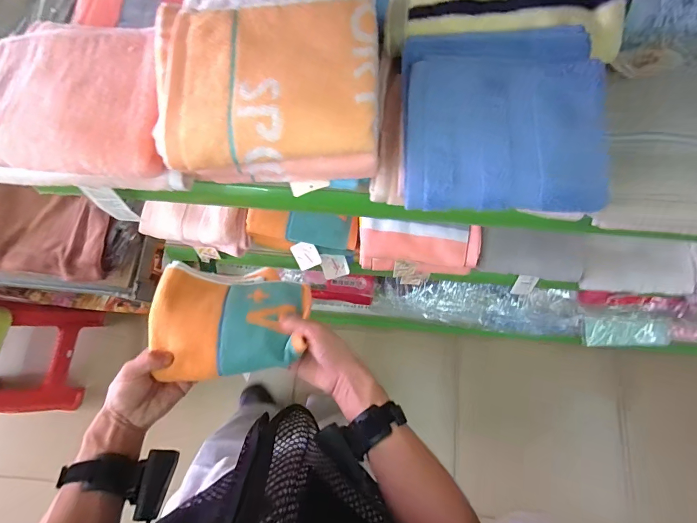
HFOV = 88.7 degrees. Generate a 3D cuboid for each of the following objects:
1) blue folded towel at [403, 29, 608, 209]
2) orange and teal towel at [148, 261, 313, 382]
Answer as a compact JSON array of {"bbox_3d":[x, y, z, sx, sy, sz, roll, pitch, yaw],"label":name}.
[{"bbox_3d":[0.140,-0.134,0.326,0.171,0.026,0.176,3,77,1],"label":"blue folded towel"},{"bbox_3d":[-0.156,0.071,0.489,0.203,0.043,0.169,0,47,-14],"label":"orange and teal towel"}]

